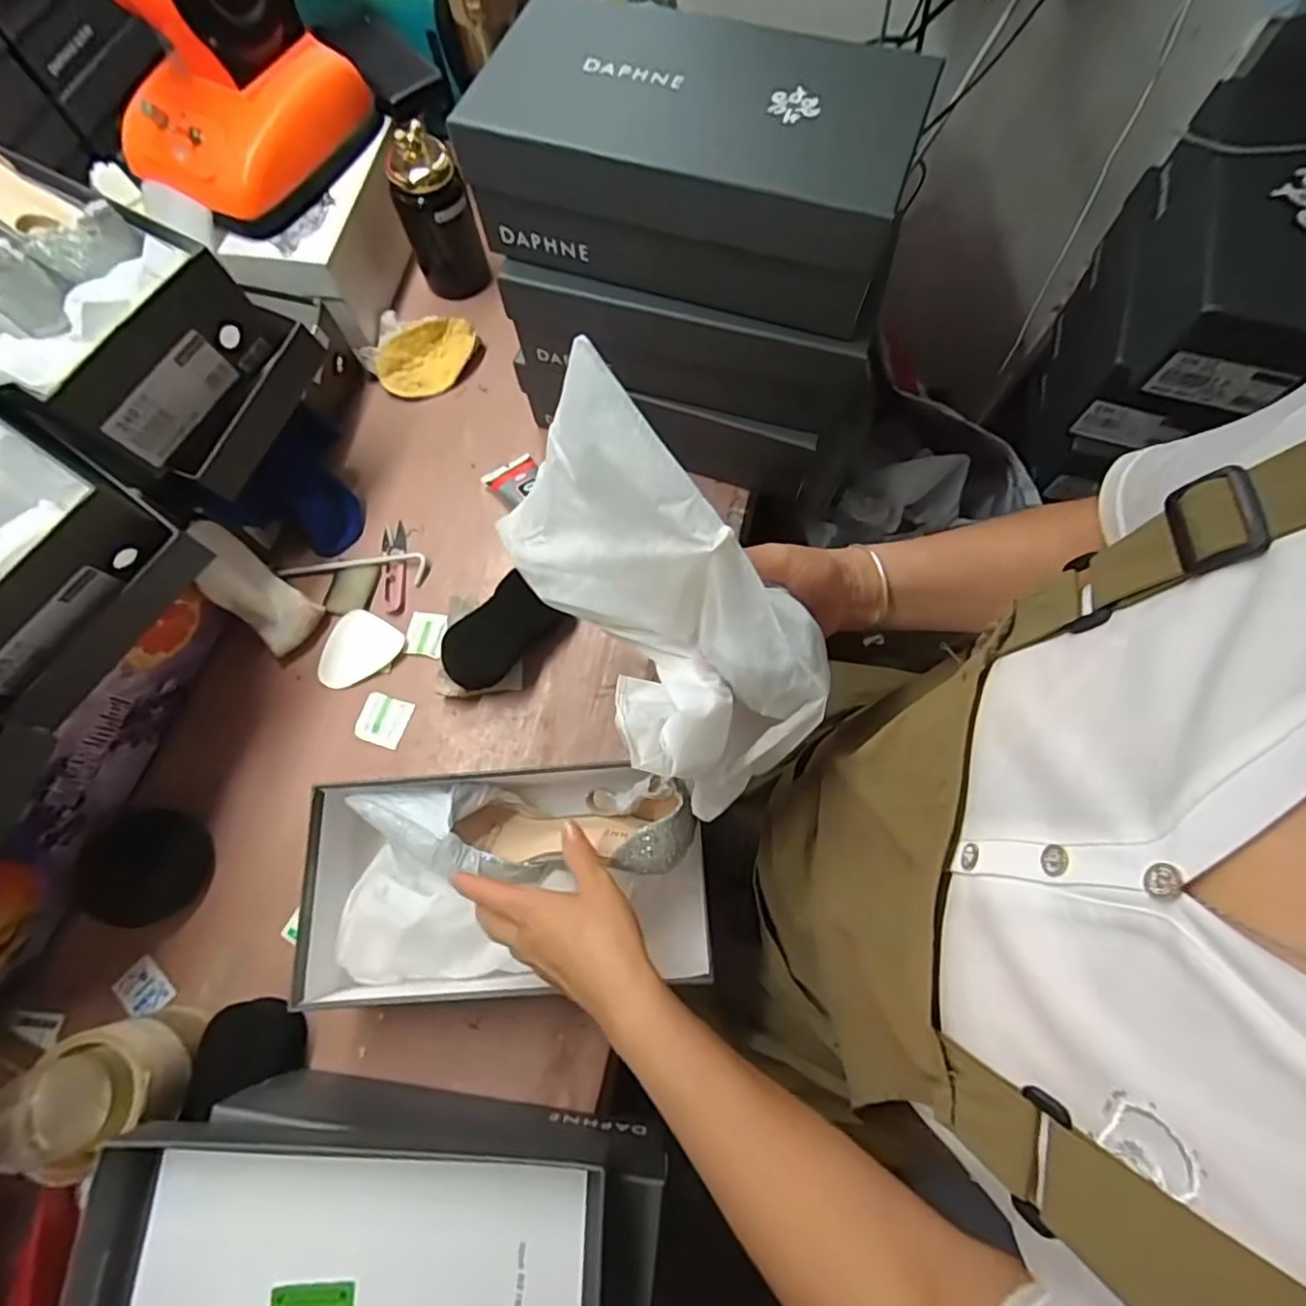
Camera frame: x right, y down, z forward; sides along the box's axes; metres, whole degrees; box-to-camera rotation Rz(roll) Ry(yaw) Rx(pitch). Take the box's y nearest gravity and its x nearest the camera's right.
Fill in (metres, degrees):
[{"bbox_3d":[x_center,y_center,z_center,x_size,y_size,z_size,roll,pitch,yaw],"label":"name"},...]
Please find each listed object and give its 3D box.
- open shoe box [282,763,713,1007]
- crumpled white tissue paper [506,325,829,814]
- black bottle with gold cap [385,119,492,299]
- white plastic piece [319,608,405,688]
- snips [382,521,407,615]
[{"bbox_3d":[-0.113,0.175,0.478,0.303,0.094,0.156,-5,72,-1],"label":"open shoe box"},{"bbox_3d":[0.008,-0.030,0.351,0.115,0.168,0.212,-30,74,-9],"label":"crumpled white tissue paper"},{"bbox_3d":[-0.230,-0.465,0.683,0.073,0.163,0.060,-28,74,-8],"label":"black bottle with gold cap"},{"bbox_3d":[-0.289,-0.002,0.602,0.065,0.008,0.078,34,75,11],"label":"white plastic piece"},{"bbox_3d":[-0.263,-0.089,0.632,0.024,0.008,0.100,-9,72,-2],"label":"snips"}]

